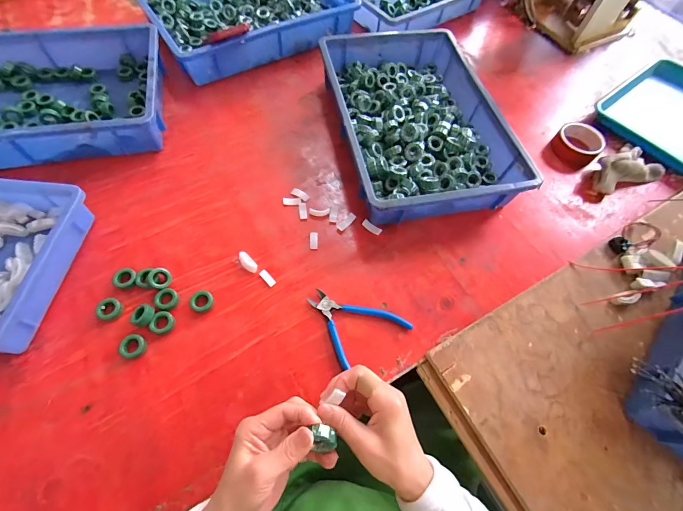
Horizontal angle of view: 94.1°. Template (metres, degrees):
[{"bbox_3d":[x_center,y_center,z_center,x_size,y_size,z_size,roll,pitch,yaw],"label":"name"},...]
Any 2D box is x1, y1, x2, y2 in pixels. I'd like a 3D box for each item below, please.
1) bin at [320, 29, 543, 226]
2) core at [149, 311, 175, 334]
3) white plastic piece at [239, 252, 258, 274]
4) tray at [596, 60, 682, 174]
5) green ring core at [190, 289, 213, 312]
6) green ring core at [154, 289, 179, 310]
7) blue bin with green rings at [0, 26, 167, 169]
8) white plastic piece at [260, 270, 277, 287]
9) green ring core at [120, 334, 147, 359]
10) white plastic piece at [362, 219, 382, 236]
[{"bbox_3d":[0.133,-0.259,0.609,0.280,0.090,0.432,-10,61,-8],"label":"bin"},{"bbox_3d":[-0.245,0.093,0.436,0.028,0.012,0.031,20,58,-8],"label":"core"},{"bbox_3d":[-0.143,0.011,0.486,0.017,0.009,0.037,-39,88,-21],"label":"white plastic piece"},{"bbox_3d":[0.754,-0.322,0.704,0.387,0.041,0.254,-33,67,-19],"label":"tray"},{"bbox_3d":[-0.198,0.066,0.452,0.030,0.013,0.030,1,60,-2],"label":"green ring core"},{"bbox_3d":[-0.248,0.062,0.450,0.029,0.012,0.030,1,60,-2],"label":"green ring core"},{"bbox_3d":[-0.552,-0.283,0.585,0.434,0.095,0.296,-9,61,-8],"label":"blue bin with green rings"},{"bbox_3d":[-0.112,0.034,0.482,0.012,0.005,0.029,-39,69,-21],"label":"white plastic piece"},{"bbox_3d":[-0.274,0.121,0.420,0.029,0.016,0.029,1,60,-2],"label":"green ring core"},{"bbox_3d":[0.051,-0.046,0.532,0.034,0.008,0.013,31,64,14],"label":"white plastic piece"}]

